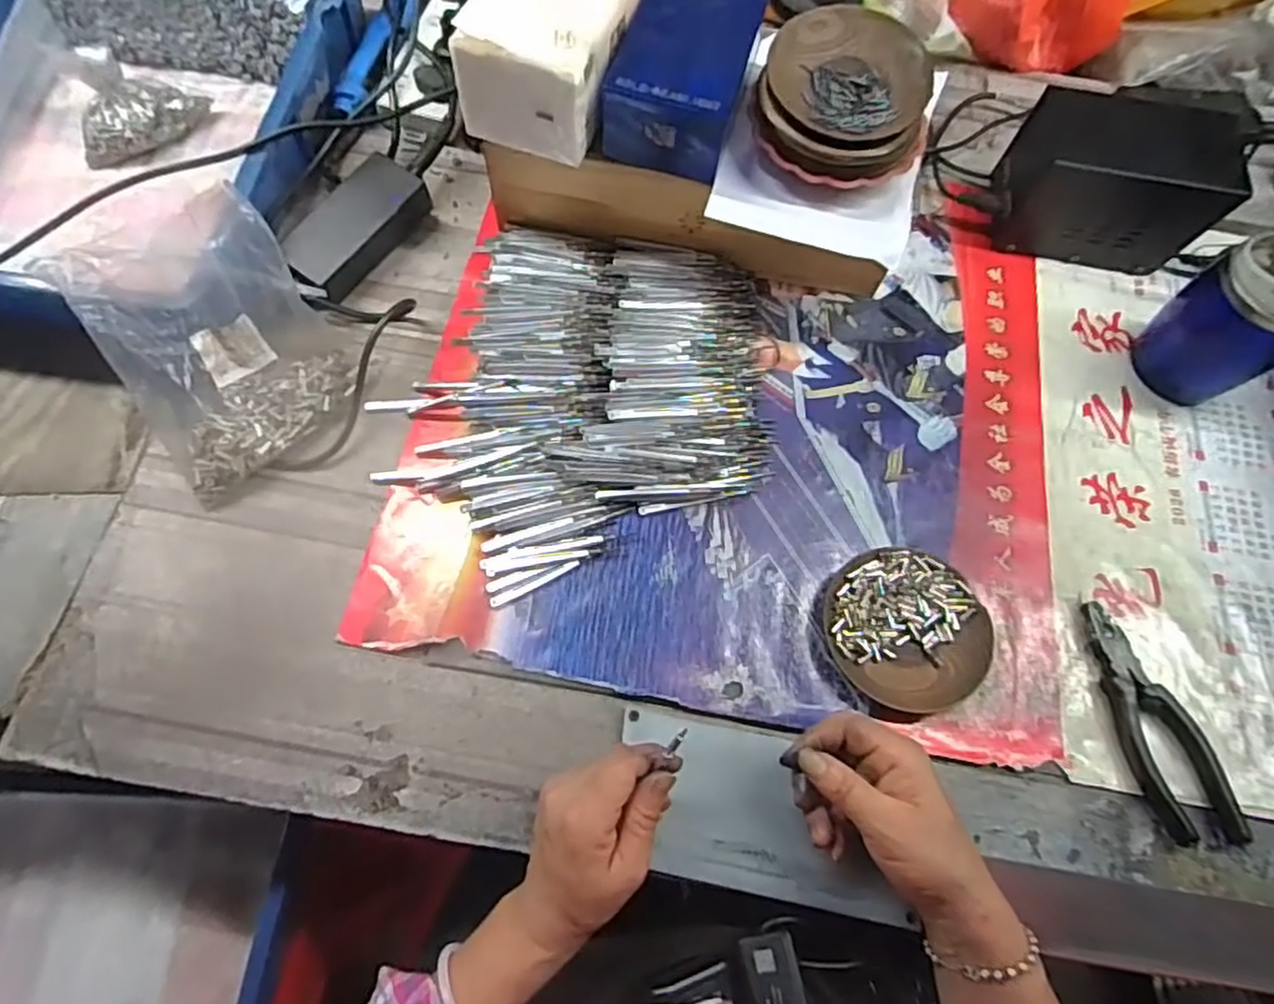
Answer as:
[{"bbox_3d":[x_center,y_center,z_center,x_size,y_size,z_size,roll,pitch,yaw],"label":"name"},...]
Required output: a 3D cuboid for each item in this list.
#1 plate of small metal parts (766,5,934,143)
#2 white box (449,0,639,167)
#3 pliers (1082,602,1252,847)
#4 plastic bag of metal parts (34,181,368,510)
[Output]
[{"bbox_3d":[0.153,-0.312,0.516,0.113,0.025,0.104,1,68,-3],"label":"plate of small metal parts"},{"bbox_3d":[-0.056,-0.346,0.527,0.094,0.088,0.152,22,68,6],"label":"white box"},{"bbox_3d":[0.359,0.150,0.497,0.058,0.015,0.163,-14,69,-9],"label":"pliers"},{"bbox_3d":[-0.300,-0.114,0.508,0.149,0.126,0.138,-40,75,-17],"label":"plastic bag of metal parts"}]

